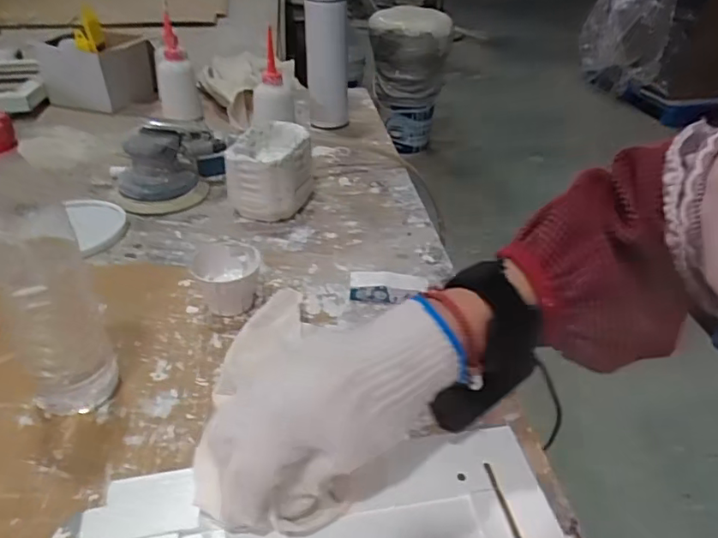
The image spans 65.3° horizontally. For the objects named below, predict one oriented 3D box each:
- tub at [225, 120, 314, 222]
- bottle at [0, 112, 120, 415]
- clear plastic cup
[{"bbox_3d":[-0.108,-0.118,0.687,0.100,0.086,0.125,-4,35,-8],"label":"tub"},{"bbox_3d":[-0.209,0.009,0.375,0.052,0.222,0.053,-19,40,-28],"label":"bottle"},{"bbox_3d":[-0.124,0.008,0.534,0.059,0.049,0.064,-21,40,-30],"label":"clear plastic cup"}]

